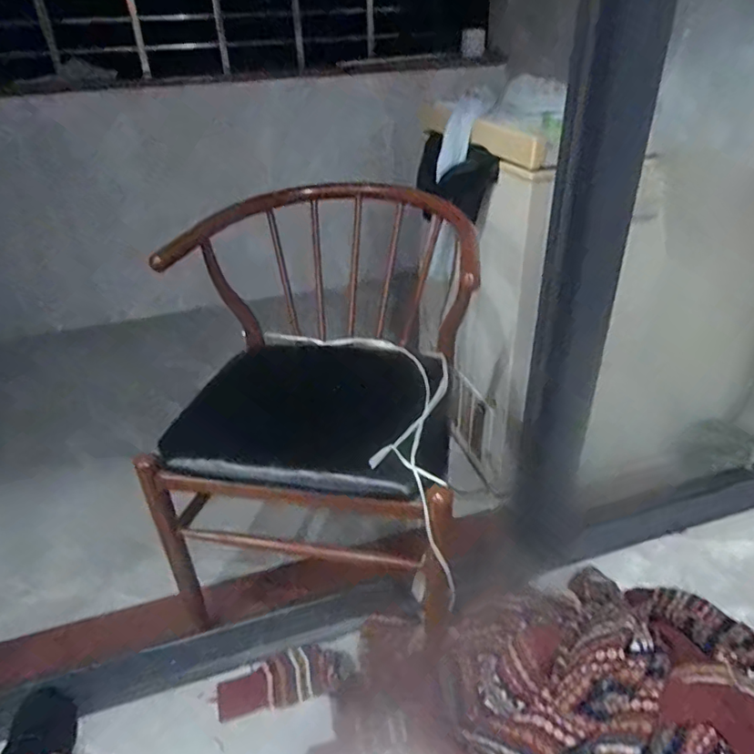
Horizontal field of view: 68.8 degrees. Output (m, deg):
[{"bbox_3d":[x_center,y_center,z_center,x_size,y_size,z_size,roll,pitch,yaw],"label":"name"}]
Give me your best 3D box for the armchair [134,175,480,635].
[{"bbox_3d":[-0.090,0.057,1.006,0.452,0.638,0.553,4,34,12],"label":"armchair"}]

